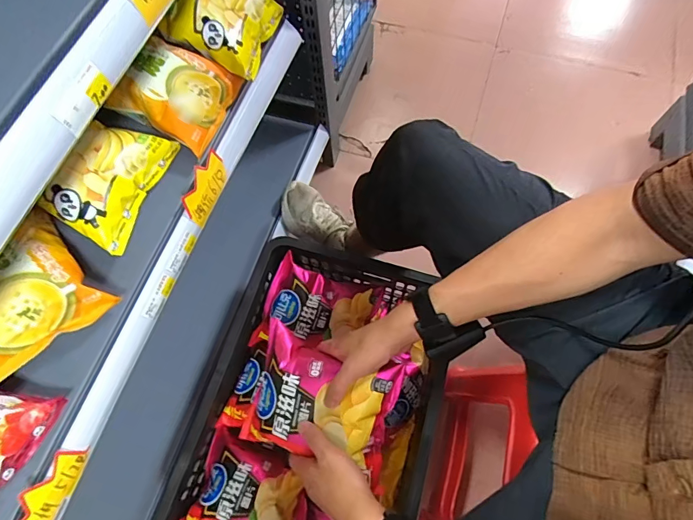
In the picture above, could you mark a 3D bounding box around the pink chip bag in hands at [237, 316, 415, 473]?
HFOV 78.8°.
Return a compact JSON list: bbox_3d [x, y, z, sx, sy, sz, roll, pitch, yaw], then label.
[{"bbox_3d":[-0.028,0.164,0.512,0.180,0.083,0.137,13,69,7],"label":"pink chip bag in hands"}]

